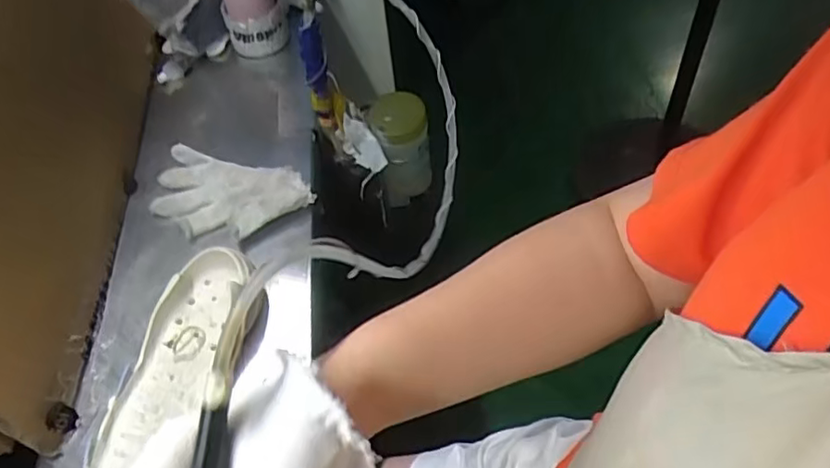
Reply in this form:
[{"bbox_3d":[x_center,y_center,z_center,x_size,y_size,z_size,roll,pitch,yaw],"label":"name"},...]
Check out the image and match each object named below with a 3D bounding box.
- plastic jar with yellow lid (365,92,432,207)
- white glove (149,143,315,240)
[{"bbox_3d":[-0.017,-0.118,0.867,0.073,0.145,0.073,-3,52,4],"label":"plastic jar with yellow lid"},{"bbox_3d":[-0.203,-0.041,0.681,0.176,0.029,0.095,13,55,15],"label":"white glove"}]

